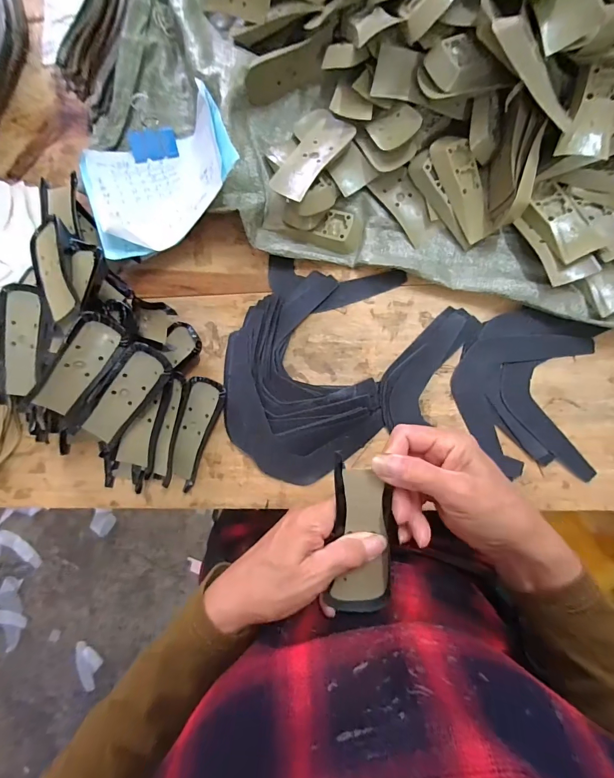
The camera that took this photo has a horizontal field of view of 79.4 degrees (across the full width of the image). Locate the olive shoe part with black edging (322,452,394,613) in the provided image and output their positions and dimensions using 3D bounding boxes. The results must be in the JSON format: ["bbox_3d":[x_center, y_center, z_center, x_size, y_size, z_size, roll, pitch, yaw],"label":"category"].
[{"bbox_3d":[0.040,0.111,0.284,0.046,0.030,0.119,-1,92,5],"label":"olive shoe part with black edging"}]

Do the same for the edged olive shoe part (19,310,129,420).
[{"bbox_3d":[-0.208,-0.020,0.336,0.040,0.006,0.106,32,105,-33],"label":"edged olive shoe part"}]

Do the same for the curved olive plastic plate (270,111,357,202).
[{"bbox_3d":[0.005,-0.243,0.387,0.046,0.012,0.114,31,77,5],"label":"curved olive plastic plate"}]

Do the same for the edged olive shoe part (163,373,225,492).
[{"bbox_3d":[-0.120,0.047,0.391,0.039,0.019,0.117,16,86,6],"label":"edged olive shoe part"}]

